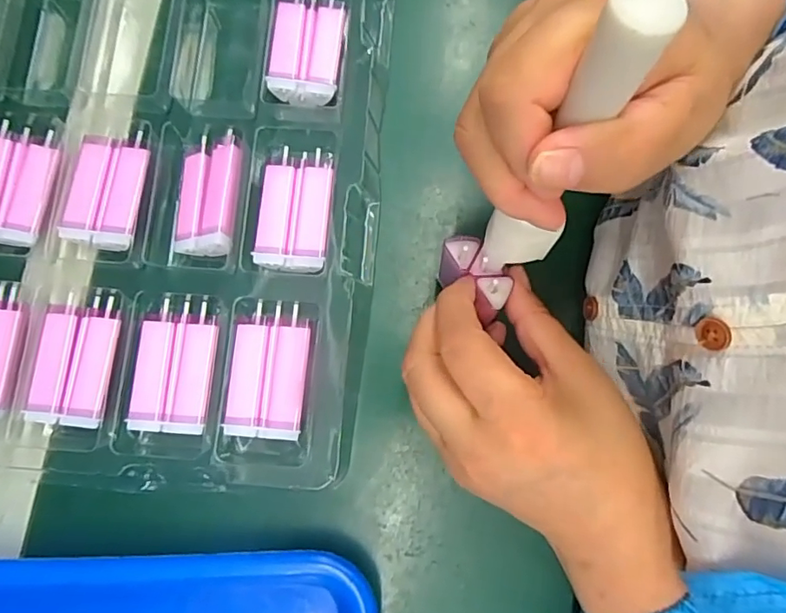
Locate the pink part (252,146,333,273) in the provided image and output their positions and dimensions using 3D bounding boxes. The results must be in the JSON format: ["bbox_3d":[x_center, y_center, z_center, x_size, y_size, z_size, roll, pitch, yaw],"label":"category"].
[{"bbox_3d":[-0.055,-0.052,0.301,0.039,0.017,0.069,4,79,1],"label":"pink part"}]

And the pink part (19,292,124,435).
[{"bbox_3d":[-0.170,0.027,0.283,0.041,0.006,0.070,4,79,1],"label":"pink part"}]

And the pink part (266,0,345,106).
[{"bbox_3d":[-0.051,-0.154,0.323,0.041,0.023,0.068,4,79,1],"label":"pink part"}]

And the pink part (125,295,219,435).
[{"bbox_3d":[-0.115,0.031,0.281,0.040,0.005,0.068,4,79,1],"label":"pink part"}]

